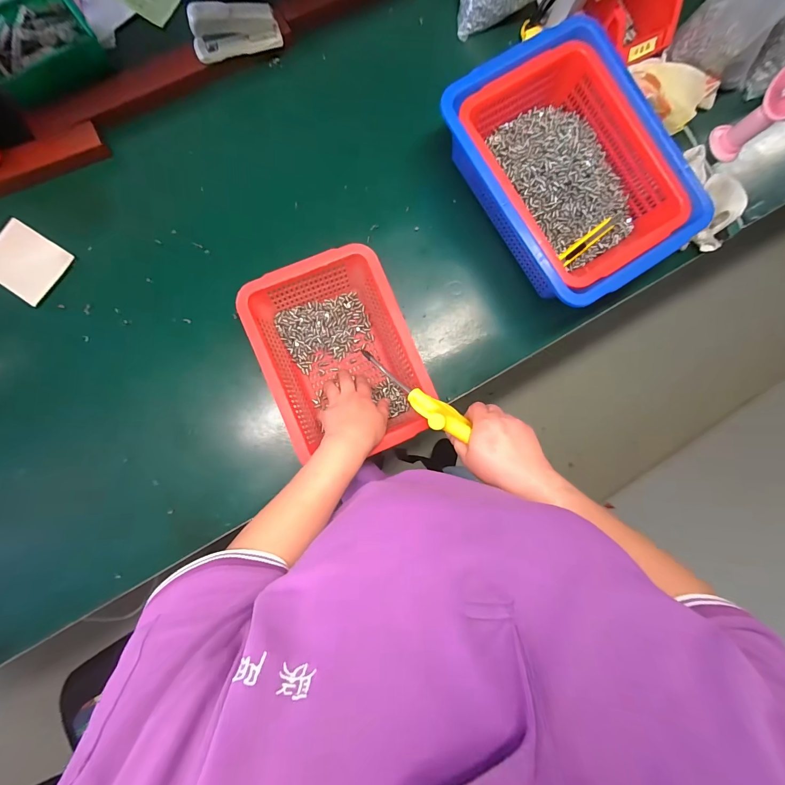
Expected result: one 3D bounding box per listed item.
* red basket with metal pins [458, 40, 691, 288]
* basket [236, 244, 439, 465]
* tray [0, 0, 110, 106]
[{"bbox_3d":[0.252,-0.312,0.514,0.223,0.077,0.294,-32,85,-6],"label":"red basket with metal pins"},{"bbox_3d":[-0.072,-0.045,0.511,0.195,0.102,0.265,-23,84,-5],"label":"basket"},{"bbox_3d":[-0.474,-0.466,0.476,0.138,0.047,0.097,-37,86,-7],"label":"tray"}]

